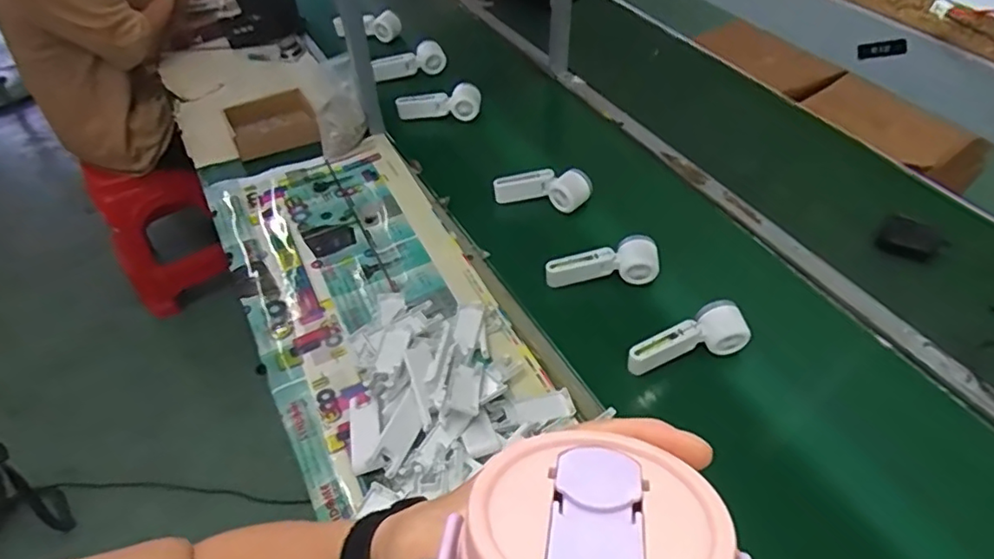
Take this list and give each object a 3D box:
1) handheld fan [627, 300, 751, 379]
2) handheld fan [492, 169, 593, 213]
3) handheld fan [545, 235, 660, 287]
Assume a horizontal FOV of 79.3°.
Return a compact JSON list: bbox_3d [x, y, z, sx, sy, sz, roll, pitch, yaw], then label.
[{"bbox_3d":[0.250,0.081,0.797,0.157,0.059,0.056,-17,49,-12],"label":"handheld fan"},{"bbox_3d":[0.076,-0.150,1.035,0.168,0.055,0.061,4,48,7],"label":"handheld fan"},{"bbox_3d":[0.157,-0.023,0.908,0.169,0.044,0.062,-6,48,-2],"label":"handheld fan"}]

